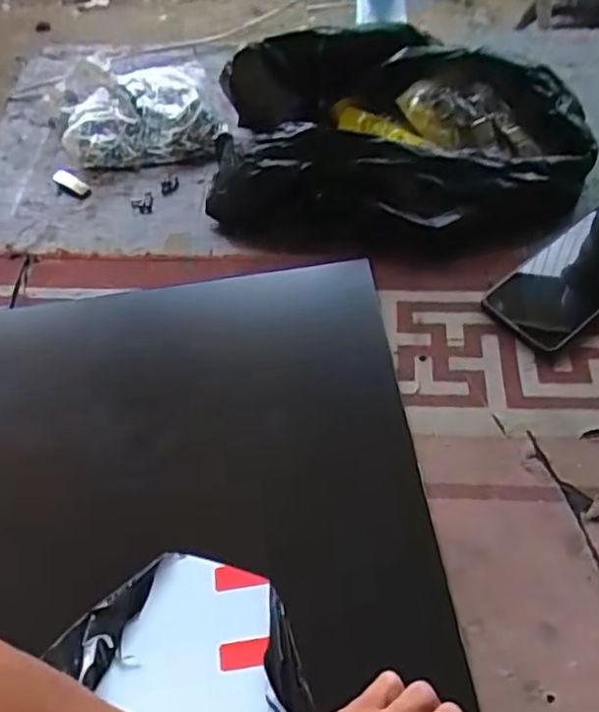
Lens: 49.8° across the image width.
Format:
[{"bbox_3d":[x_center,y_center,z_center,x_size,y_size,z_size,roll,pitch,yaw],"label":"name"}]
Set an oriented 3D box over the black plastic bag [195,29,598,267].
[{"bbox_3d":[0.095,-0.204,0.616,0.338,0.122,0.206,10,57,11],"label":"black plastic bag"}]

